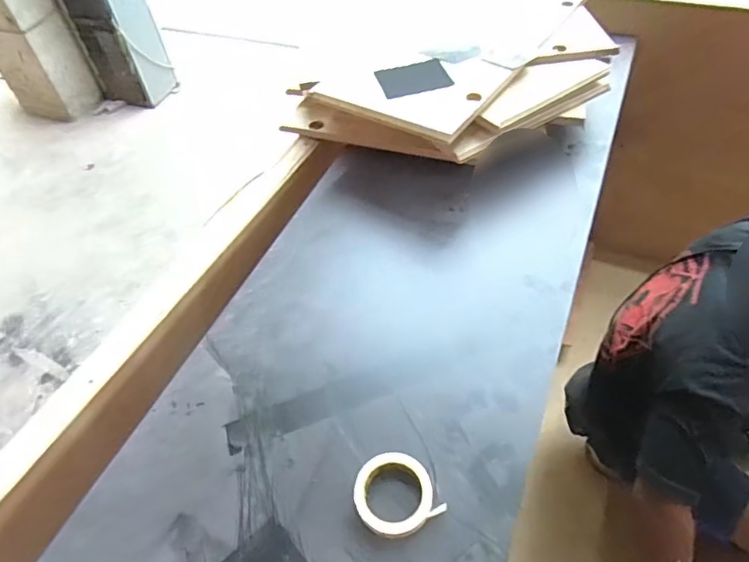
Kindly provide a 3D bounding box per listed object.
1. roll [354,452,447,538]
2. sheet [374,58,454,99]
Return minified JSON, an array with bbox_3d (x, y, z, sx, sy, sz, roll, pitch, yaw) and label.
[{"bbox_3d":[0.026,0.279,0.679,0.101,0.030,0.097,-2,51,3],"label":"roll"},{"bbox_3d":[0.077,-0.408,1.035,0.135,0.009,0.096,-15,60,-5],"label":"sheet"}]

